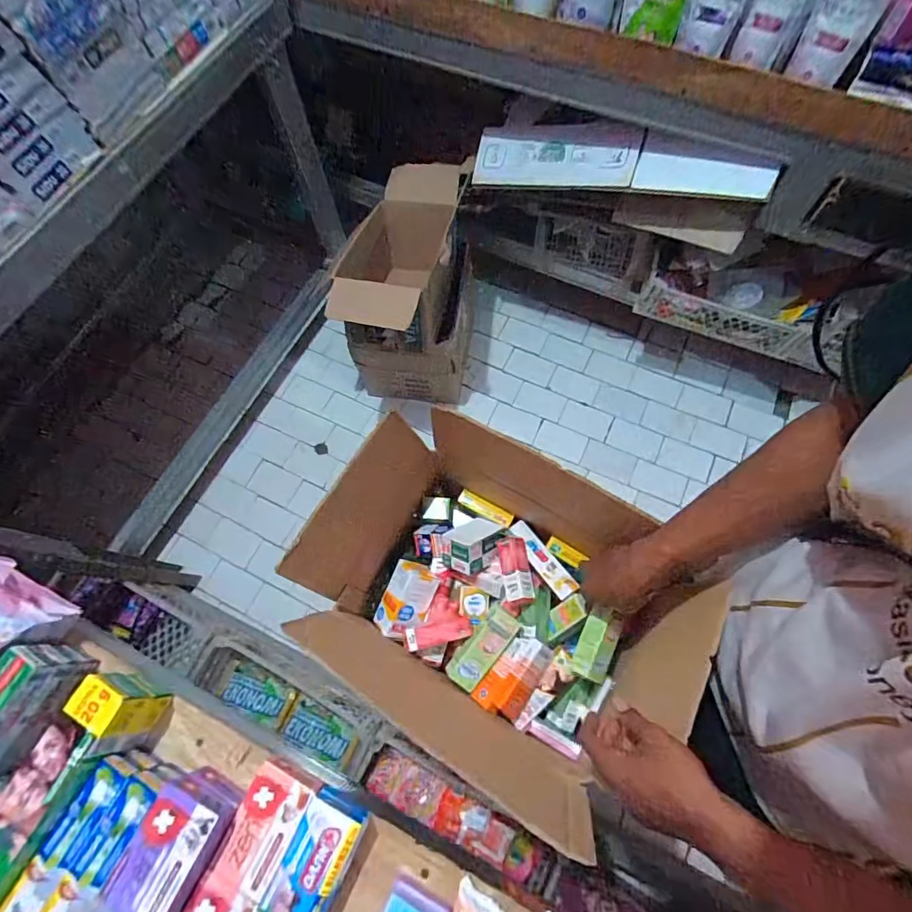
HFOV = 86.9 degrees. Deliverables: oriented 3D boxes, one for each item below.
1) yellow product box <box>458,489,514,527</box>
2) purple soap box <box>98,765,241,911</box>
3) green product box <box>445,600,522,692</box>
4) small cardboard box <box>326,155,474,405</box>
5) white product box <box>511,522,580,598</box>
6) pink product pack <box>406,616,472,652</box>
[{"bbox_3d":[0.049,0.087,0.796,0.095,0.019,0.024,29,72,13],"label":"yellow product box"},{"bbox_3d":[-0.239,0.329,0.402,0.067,0.032,0.094,18,70,9],"label":"purple soap box"},{"bbox_3d":[0.040,0.270,0.685,0.049,0.030,0.122,38,75,16],"label":"green product box"},{"bbox_3d":[-0.141,-0.439,1.305,0.319,0.532,0.542,5,69,4],"label":"small cardboard box"},{"bbox_3d":[0.131,0.156,0.737,0.036,0.025,0.131,-33,71,-10],"label":"white product box"},{"bbox_3d":[-0.026,0.255,0.693,0.096,0.018,0.032,-9,68,-14],"label":"pink product pack"}]

